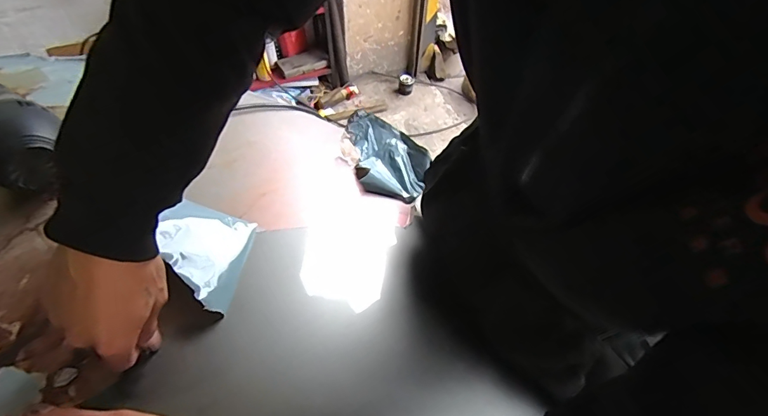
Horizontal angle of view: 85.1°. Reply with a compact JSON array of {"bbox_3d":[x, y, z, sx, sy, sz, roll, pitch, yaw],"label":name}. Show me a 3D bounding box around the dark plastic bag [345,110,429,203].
[{"bbox_3d":[0.014,-0.078,0.662,0.121,0.077,0.133,-12,53,-11],"label":"dark plastic bag"}]

